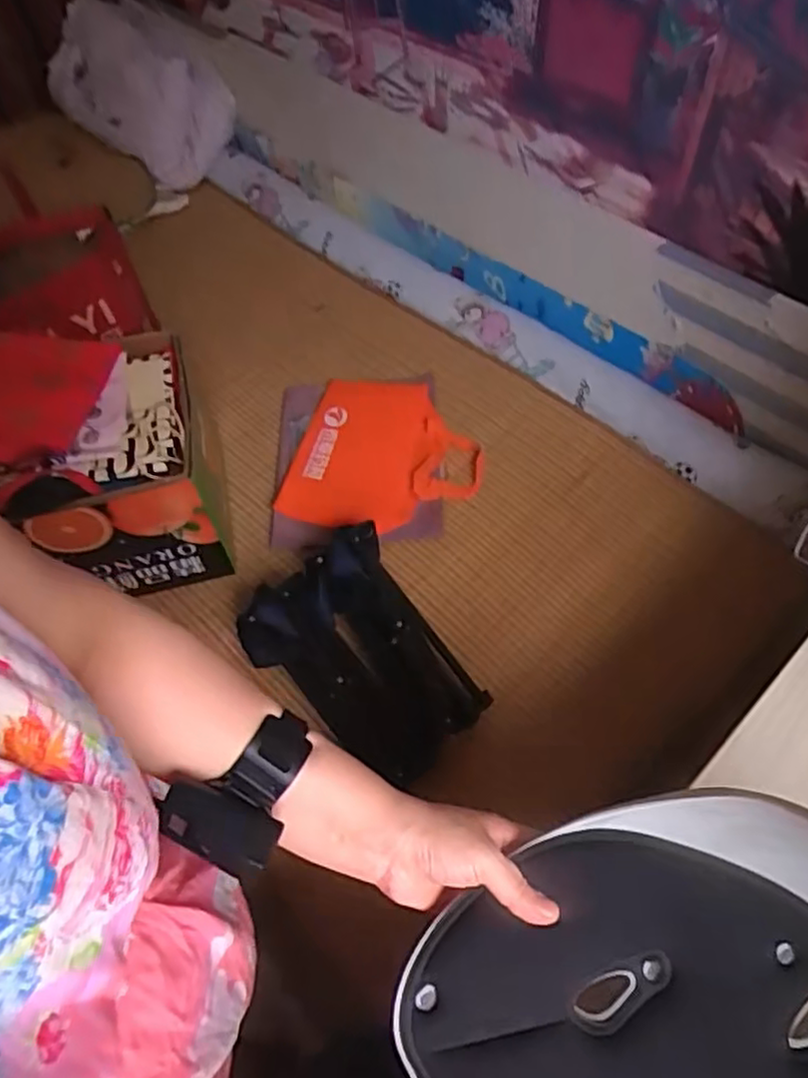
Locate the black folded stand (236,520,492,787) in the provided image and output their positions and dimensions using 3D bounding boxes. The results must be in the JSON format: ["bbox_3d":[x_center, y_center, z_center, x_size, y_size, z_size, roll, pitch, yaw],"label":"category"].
[{"bbox_3d":[-0.052,0.173,0.919,0.236,0.112,0.340,-33,62,-17],"label":"black folded stand"}]

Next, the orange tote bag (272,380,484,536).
[{"bbox_3d":[-0.027,-0.147,1.158,0.325,0.039,0.302,9,58,8],"label":"orange tote bag"}]

